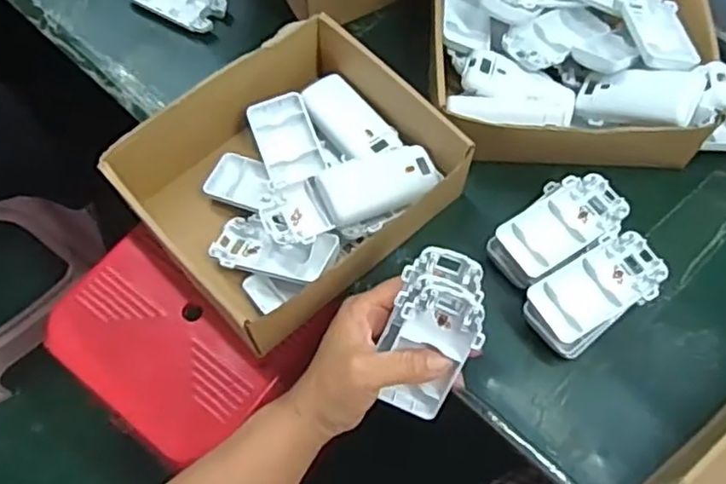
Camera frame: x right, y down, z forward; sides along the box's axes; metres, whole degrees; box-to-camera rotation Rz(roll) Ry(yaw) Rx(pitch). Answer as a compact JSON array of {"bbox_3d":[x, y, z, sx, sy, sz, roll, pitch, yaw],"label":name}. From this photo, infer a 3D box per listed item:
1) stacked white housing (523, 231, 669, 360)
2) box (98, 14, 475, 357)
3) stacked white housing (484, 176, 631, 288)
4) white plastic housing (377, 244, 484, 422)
[{"bbox_3d":[0.161,0.040,0.474,0.101,0.042,0.054,-31,68,-13],"label":"stacked white housing"},{"bbox_3d":[-0.049,-0.052,0.499,0.215,0.068,0.173,-40,71,-16],"label":"box"},{"bbox_3d":[0.143,-0.004,0.496,0.104,0.040,0.058,-36,69,-14],"label":"stacked white housing"},{"bbox_3d":[0.045,0.061,0.428,0.055,0.037,0.111,12,104,7],"label":"white plastic housing"}]

